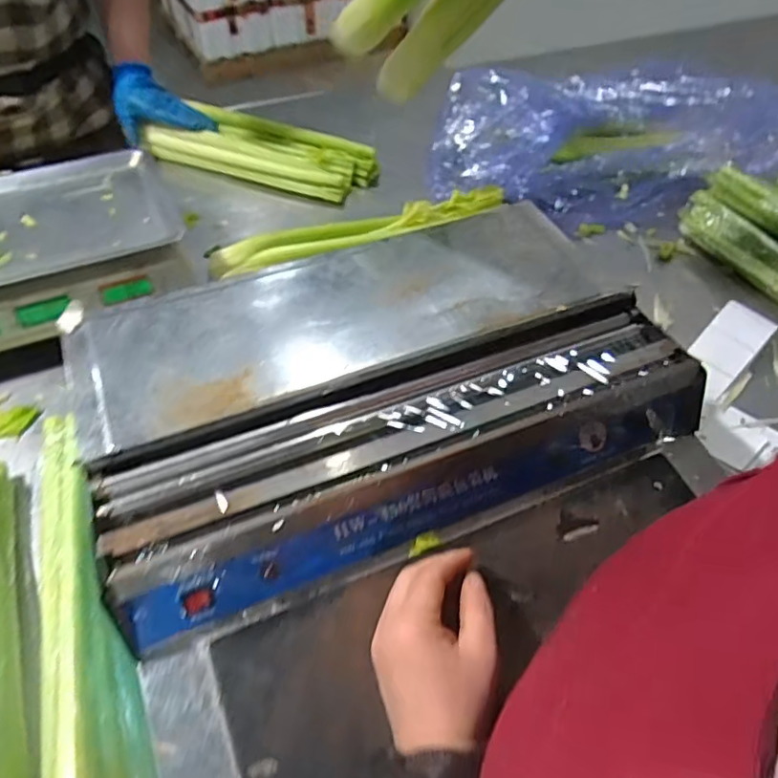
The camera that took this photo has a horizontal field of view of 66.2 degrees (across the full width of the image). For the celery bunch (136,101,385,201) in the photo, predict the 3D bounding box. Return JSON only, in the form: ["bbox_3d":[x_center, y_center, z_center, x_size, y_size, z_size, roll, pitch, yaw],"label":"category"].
[{"bbox_3d":[-0.220,-0.401,1.008,0.395,0.053,0.128,18,51,15],"label":"celery bunch"}]

